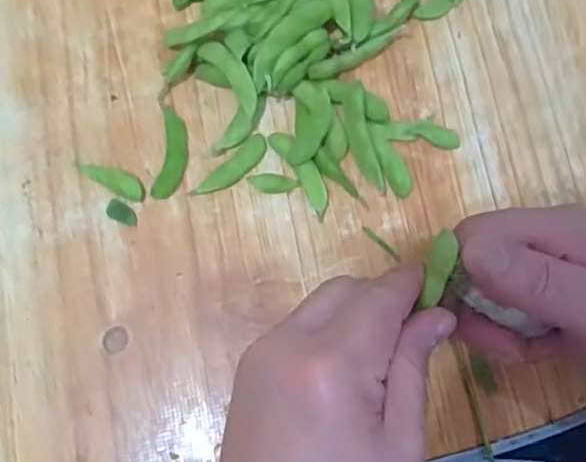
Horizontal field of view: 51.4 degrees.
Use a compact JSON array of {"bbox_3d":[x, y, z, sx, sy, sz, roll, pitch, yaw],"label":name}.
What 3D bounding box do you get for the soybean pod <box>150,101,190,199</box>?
[{"bbox_3d":[-0.064,-0.042,0.321,0.016,0.005,0.050,5,77,2],"label":"soybean pod"}]

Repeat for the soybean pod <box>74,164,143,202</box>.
[{"bbox_3d":[-0.095,-0.028,0.318,0.039,0.006,0.012,29,79,7],"label":"soybean pod"}]

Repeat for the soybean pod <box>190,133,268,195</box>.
[{"bbox_3d":[-0.032,-0.033,0.318,0.046,0.006,0.013,-41,80,-8],"label":"soybean pod"}]

